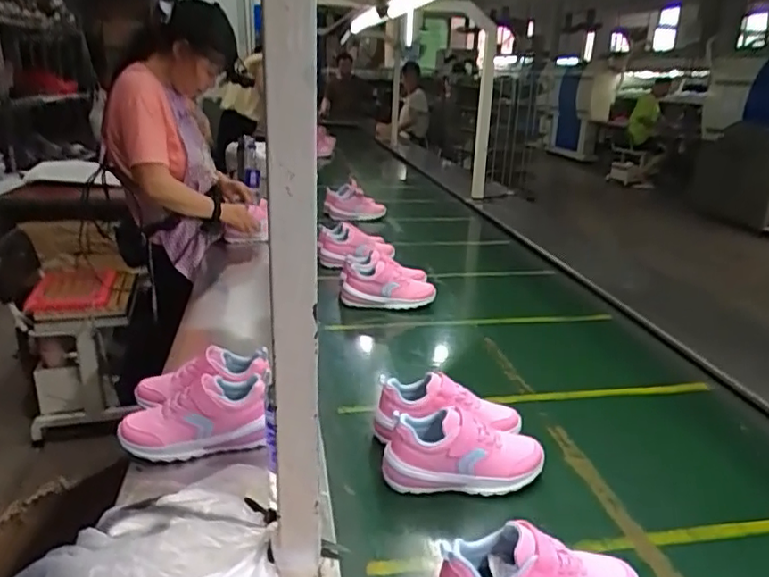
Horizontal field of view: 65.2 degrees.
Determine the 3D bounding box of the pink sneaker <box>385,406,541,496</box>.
[{"bbox_3d":[0.109,0.231,0.830,0.218,0.107,0.079,-1,24,-2],"label":"pink sneaker"}]

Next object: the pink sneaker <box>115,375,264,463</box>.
[{"bbox_3d":[-0.272,0.183,0.862,0.202,0.083,0.087,-3,24,-8],"label":"pink sneaker"}]

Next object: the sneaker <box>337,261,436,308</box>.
[{"bbox_3d":[0.006,0.004,1.444,0.226,0.096,0.099,7,25,15],"label":"sneaker"}]

